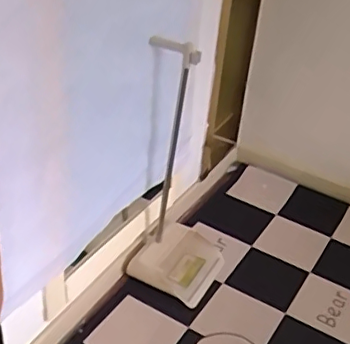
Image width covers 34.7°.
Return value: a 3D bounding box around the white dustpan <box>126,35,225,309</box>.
[{"bbox_3d":[0.030,0.013,1.629,0.277,0.774,0.244,14,36,12],"label":"white dustpan"}]

